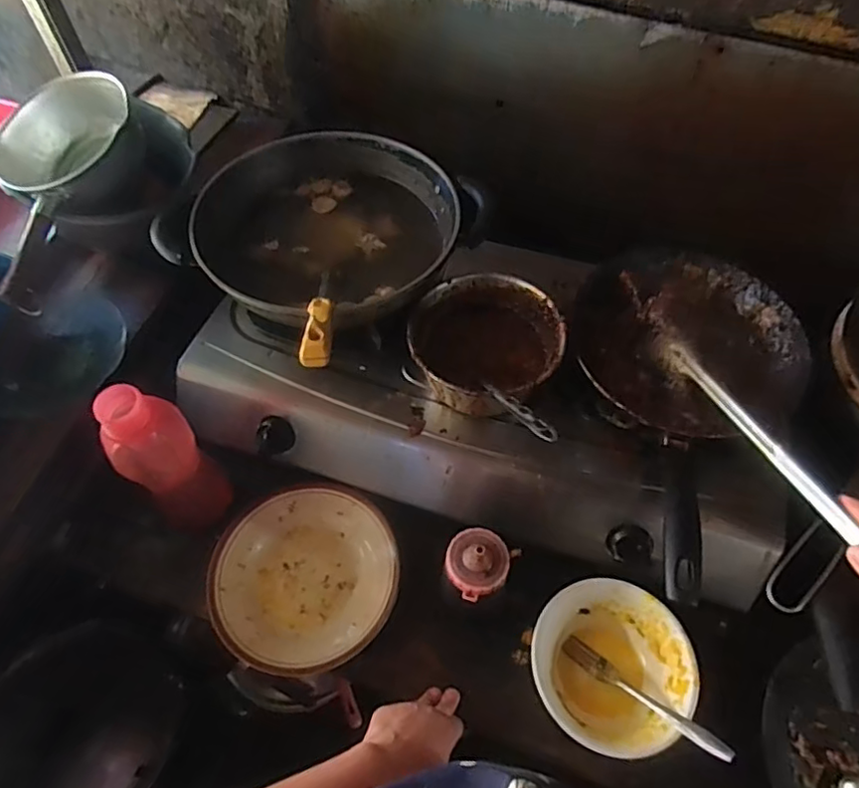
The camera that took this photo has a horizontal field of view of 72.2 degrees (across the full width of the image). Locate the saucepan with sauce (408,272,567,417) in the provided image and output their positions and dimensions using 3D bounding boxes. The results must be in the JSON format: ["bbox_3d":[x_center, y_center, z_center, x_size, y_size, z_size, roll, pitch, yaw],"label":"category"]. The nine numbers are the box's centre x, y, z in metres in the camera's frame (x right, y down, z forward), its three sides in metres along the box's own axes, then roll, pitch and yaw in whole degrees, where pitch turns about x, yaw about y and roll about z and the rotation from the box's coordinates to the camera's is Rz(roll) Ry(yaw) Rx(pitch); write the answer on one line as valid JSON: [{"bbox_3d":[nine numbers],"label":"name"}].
[{"bbox_3d":[0.063,-0.046,0.673,0.157,0.092,0.160,0,57,0],"label":"saucepan with sauce"}]

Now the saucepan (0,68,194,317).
[{"bbox_3d":[-0.473,-0.260,0.745,0.176,0.142,0.321,18,59,11],"label":"saucepan"}]

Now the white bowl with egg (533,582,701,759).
[{"bbox_3d":[0.183,0.281,0.608,0.154,0.066,0.152,0,57,0],"label":"white bowl with egg"}]

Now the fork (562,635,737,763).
[{"bbox_3d":[0.211,0.300,0.585,0.021,0.027,0.177,-42,36,-23],"label":"fork"}]

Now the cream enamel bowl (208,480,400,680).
[{"bbox_3d":[-0.144,0.209,0.683,0.217,0.058,0.217,-2,71,6],"label":"cream enamel bowl"}]

